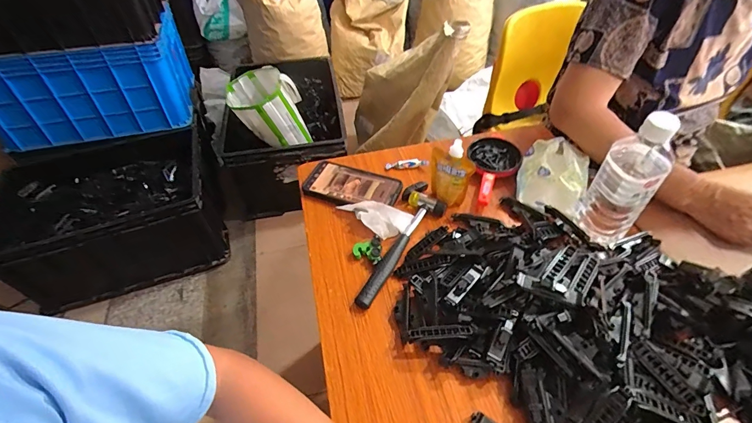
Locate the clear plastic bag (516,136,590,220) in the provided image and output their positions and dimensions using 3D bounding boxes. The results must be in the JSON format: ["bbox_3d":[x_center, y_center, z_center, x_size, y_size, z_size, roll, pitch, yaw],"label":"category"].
[{"bbox_3d":[0.290,-0.065,0.618,0.101,0.056,0.132,21,51,20],"label":"clear plastic bag"}]

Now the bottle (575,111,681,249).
[{"bbox_3d":[0.324,-0.035,0.494,0.067,0.206,0.071,31,55,27],"label":"bottle"}]

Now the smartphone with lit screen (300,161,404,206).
[{"bbox_3d":[-0.038,-0.044,0.643,0.155,0.012,0.085,17,49,16],"label":"smartphone with lit screen"}]

